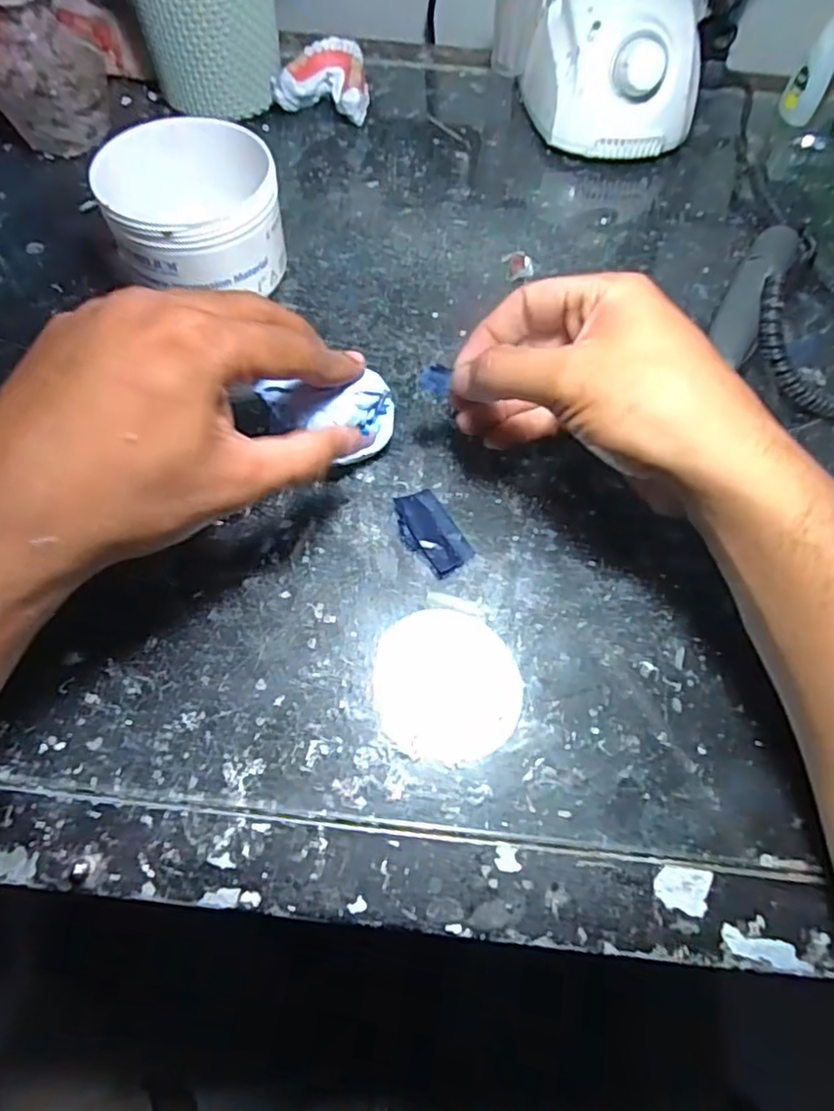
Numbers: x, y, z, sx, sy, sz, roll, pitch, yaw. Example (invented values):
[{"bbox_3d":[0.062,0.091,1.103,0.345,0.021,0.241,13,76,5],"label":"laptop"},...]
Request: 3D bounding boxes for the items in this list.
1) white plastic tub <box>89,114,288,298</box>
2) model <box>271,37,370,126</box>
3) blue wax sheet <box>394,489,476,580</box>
[{"bbox_3d":[-0.122,-0.185,0.343,0.087,0.072,0.083,1,62,-2],"label":"white plastic tub"},{"bbox_3d":[-0.065,-0.342,0.453,0.067,0.035,0.054,12,62,4],"label":"model"},{"bbox_3d":[0.006,-0.011,0.295,0.025,0.004,0.045,-27,67,-16],"label":"blue wax sheet"}]

